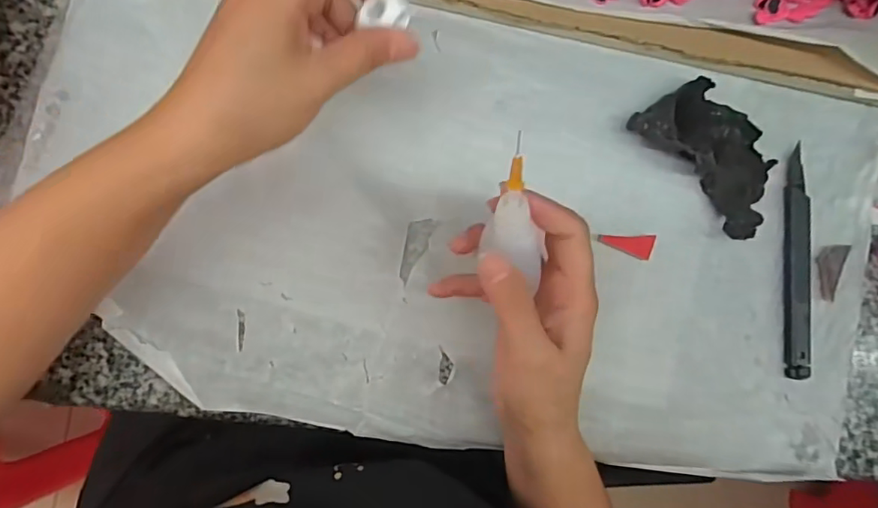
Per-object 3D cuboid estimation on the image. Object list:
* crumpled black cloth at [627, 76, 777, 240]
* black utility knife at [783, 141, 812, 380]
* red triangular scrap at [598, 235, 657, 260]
[{"bbox_3d":[0.173,-0.065,0.335,0.060,0.023,0.098,-45,94,-8],"label":"crumpled black cloth"},{"bbox_3d":[0.232,0.005,0.345,0.018,0.007,0.145,1,87,-8],"label":"black utility knife"},{"bbox_3d":[0.117,-0.004,0.333,0.034,0.006,0.015,0,87,-8],"label":"red triangular scrap"}]

